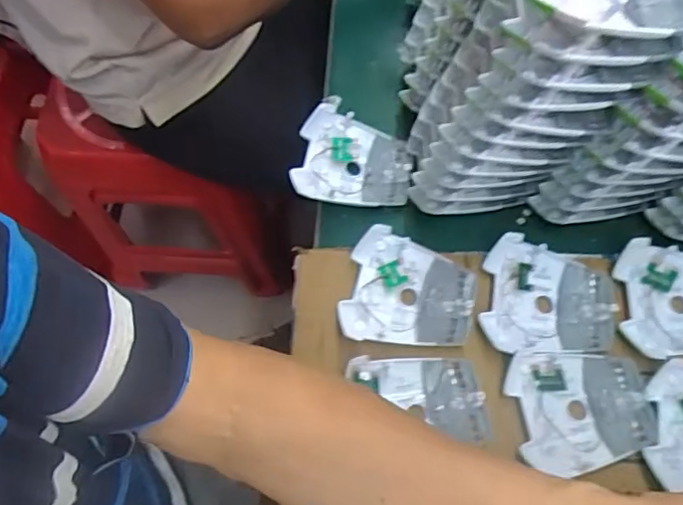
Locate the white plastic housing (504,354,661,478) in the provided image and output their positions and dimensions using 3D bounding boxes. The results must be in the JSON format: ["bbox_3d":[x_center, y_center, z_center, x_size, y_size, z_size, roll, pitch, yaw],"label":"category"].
[{"bbox_3d":[0.192,0.126,0.463,0.110,0.018,0.091,-4,68,1],"label":"white plastic housing"}]

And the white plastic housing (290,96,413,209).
[{"bbox_3d":[0.013,-0.092,0.557,0.108,0.029,0.103,8,69,6],"label":"white plastic housing"}]

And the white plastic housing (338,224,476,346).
[{"bbox_3d":[0.059,0.035,0.499,0.108,0.018,0.095,13,70,8],"label":"white plastic housing"}]

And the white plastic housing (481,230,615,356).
[{"bbox_3d":[0.176,0.040,0.491,0.108,0.017,0.096,8,69,5],"label":"white plastic housing"}]

